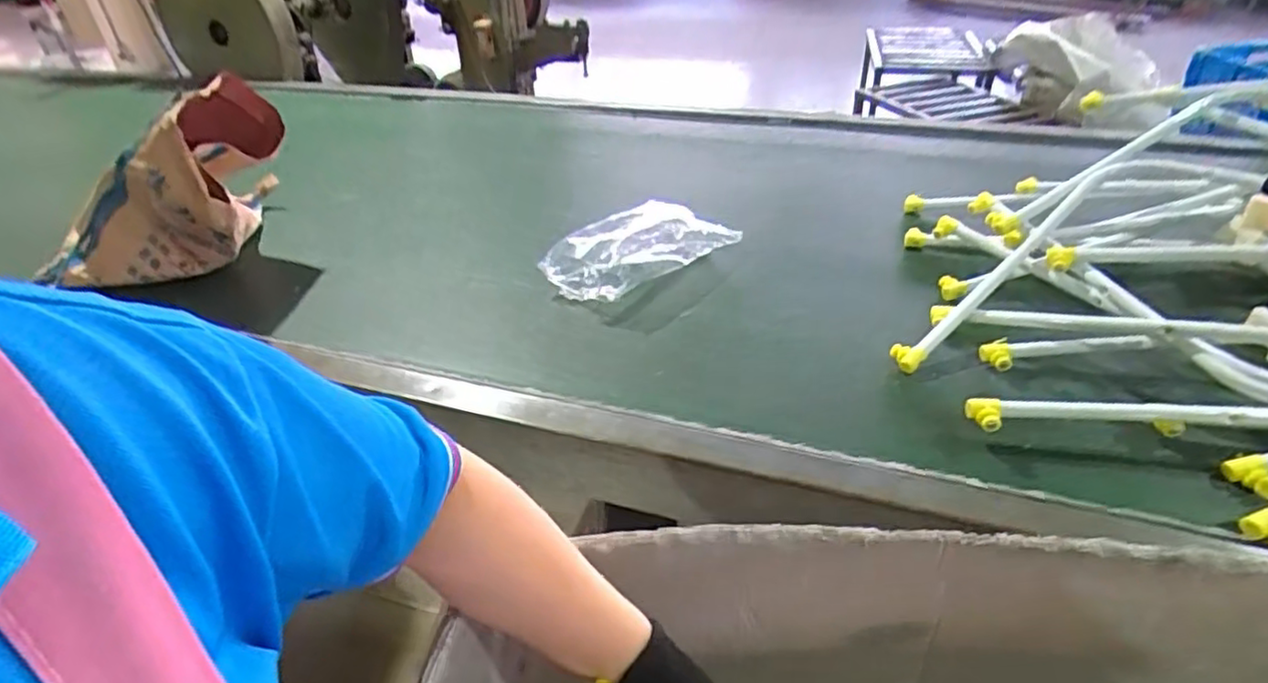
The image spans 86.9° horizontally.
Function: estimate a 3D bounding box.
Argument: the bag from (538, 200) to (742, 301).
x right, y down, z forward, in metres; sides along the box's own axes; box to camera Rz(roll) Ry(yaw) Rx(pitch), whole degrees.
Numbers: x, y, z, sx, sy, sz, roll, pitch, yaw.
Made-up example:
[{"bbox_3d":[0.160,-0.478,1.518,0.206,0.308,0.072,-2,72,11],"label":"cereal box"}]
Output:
[{"bbox_3d":[0.004,-0.144,1.002,0.293,0.079,0.120,-23,40,-24],"label":"bag"}]

